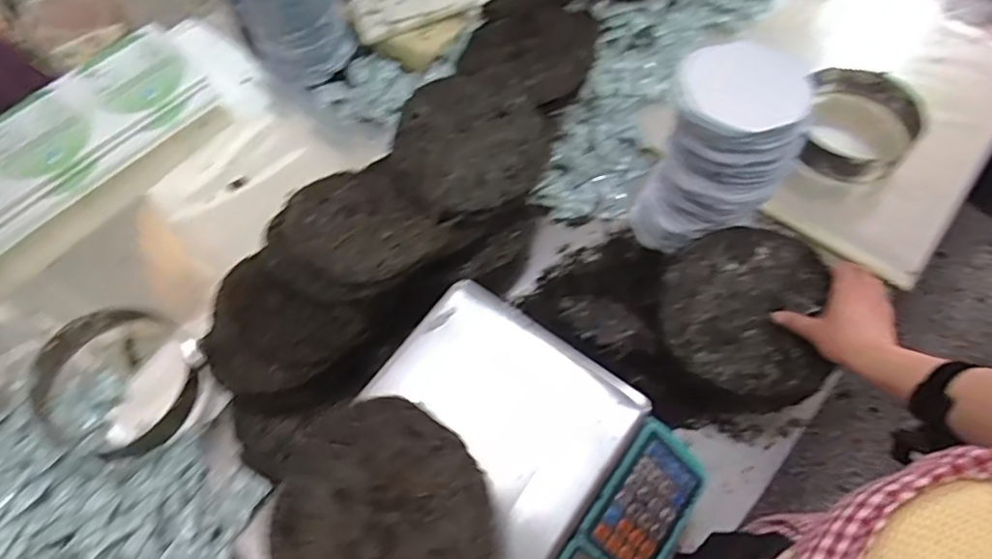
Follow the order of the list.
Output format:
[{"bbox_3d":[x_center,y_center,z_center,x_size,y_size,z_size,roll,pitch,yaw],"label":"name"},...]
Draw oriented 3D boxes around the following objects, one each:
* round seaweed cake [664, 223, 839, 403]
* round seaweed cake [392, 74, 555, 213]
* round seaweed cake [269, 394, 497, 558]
[{"bbox_3d":[0.280,0.035,0.678,0.169,0.021,0.193,3,68,13],"label":"round seaweed cake"},{"bbox_3d":[-0.033,-0.177,0.772,0.208,0.047,0.185,-21,63,-8],"label":"round seaweed cake"},{"bbox_3d":[-0.095,0.192,0.460,0.188,0.013,0.184,-8,66,19],"label":"round seaweed cake"}]

